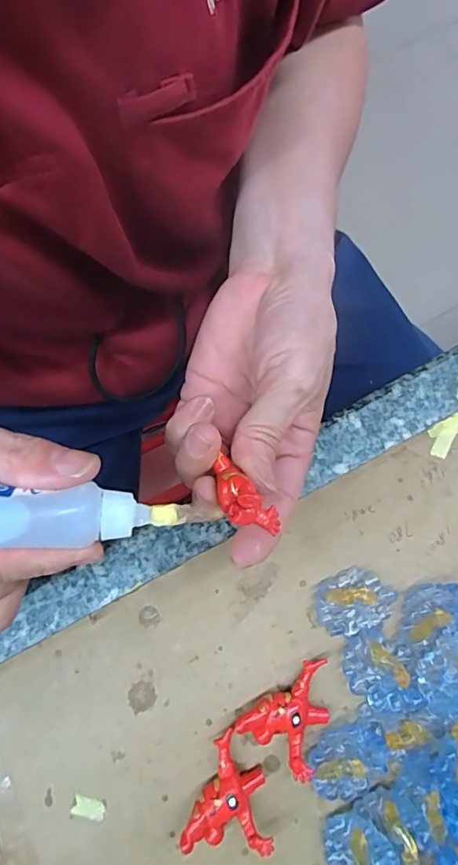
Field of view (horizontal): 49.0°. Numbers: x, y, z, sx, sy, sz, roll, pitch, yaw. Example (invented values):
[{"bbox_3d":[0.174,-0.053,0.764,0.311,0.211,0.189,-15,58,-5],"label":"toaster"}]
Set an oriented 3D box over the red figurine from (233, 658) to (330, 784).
[{"bbox_3d":[0.032,0.133,0.233,0.047,0.016,0.037,-35,78,-7],"label":"red figurine"}]

